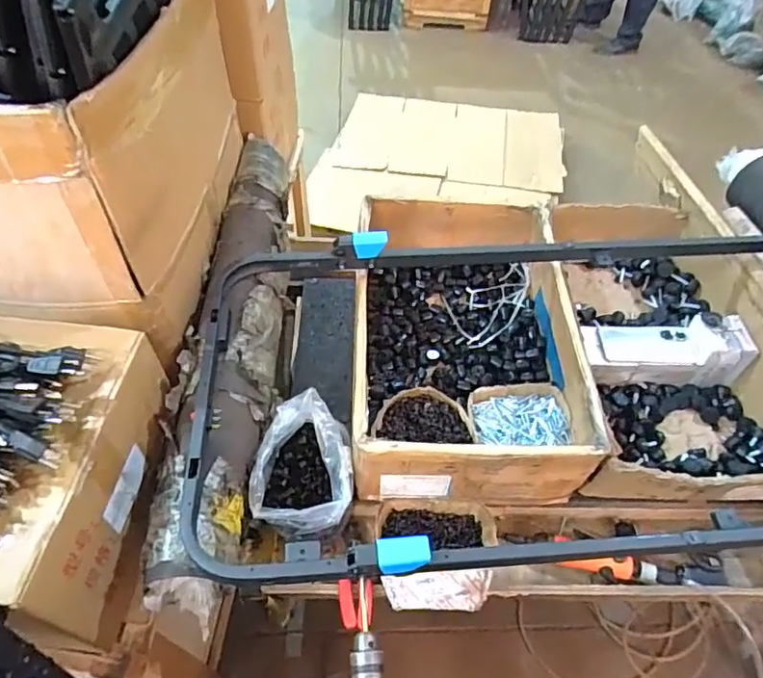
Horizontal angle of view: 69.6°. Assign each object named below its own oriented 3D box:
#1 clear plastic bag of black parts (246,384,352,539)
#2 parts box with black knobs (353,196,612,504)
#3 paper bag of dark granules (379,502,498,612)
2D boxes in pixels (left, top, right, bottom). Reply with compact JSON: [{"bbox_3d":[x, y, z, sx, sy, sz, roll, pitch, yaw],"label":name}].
[{"bbox_3d":[-0.109,0.193,0.798,0.129,0.155,0.177,2,53,-1],"label":"clear plastic bag of black parts"},{"bbox_3d":[0.137,-0.010,0.937,0.348,0.178,0.534,1,53,-1],"label":"parts box with black knobs"},{"bbox_3d":[0.082,0.301,0.775,0.171,0.067,0.145,0,53,-2],"label":"paper bag of dark granules"}]

